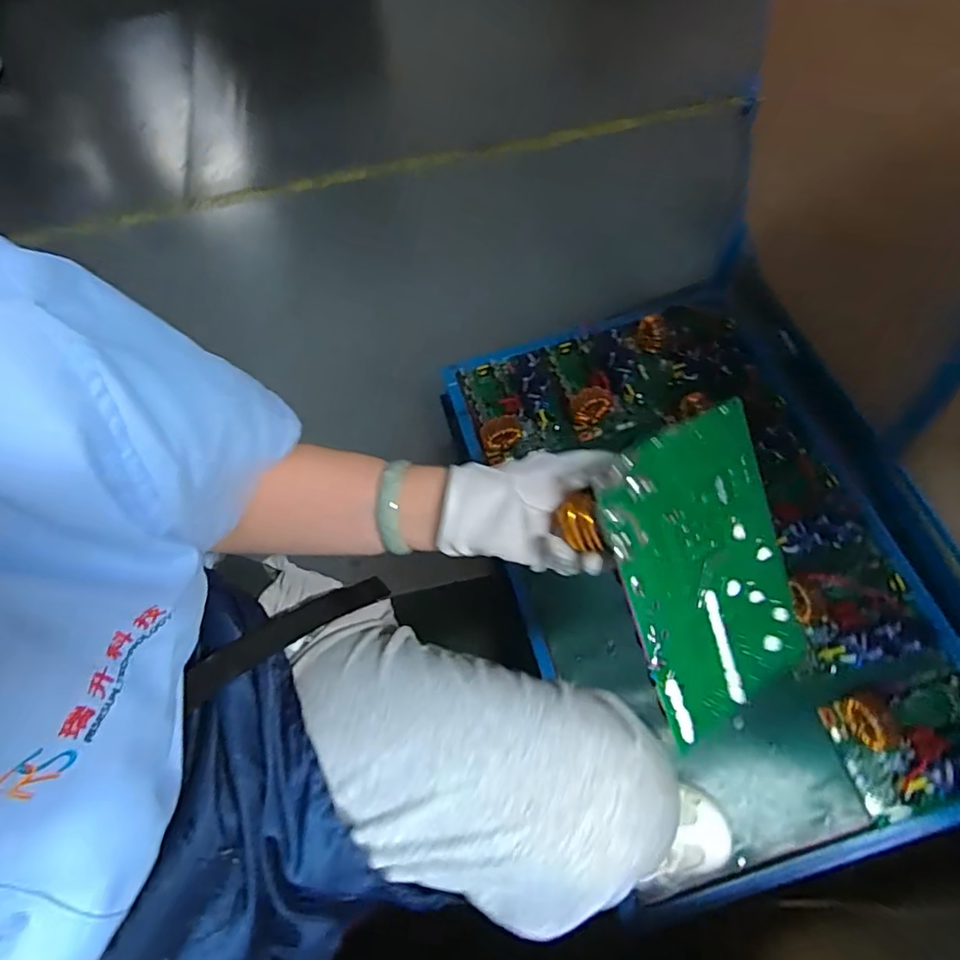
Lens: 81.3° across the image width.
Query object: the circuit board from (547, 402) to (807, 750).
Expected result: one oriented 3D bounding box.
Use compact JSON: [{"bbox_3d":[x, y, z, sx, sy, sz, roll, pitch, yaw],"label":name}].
[{"bbox_3d":[0.143,0.061,0.386,0.136,0.043,0.192,-24,100,-24],"label":"circuit board"}]

